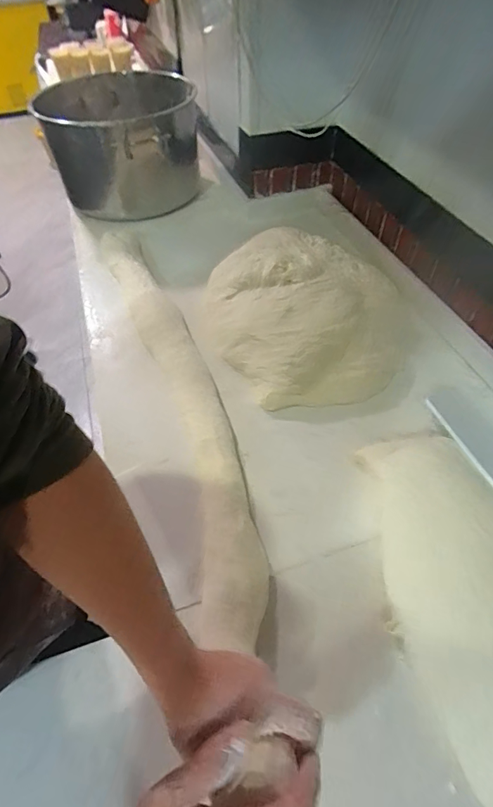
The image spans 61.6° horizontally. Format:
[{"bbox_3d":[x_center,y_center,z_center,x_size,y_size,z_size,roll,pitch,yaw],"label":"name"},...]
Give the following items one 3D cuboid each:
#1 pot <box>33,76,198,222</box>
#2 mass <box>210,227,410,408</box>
[{"bbox_3d":[-0.316,-0.732,1.162,0.356,0.231,0.416,6,52,6],"label":"pot"},{"bbox_3d":[0.121,-0.212,0.840,0.396,0.082,0.498,-13,52,-8],"label":"mass"}]

